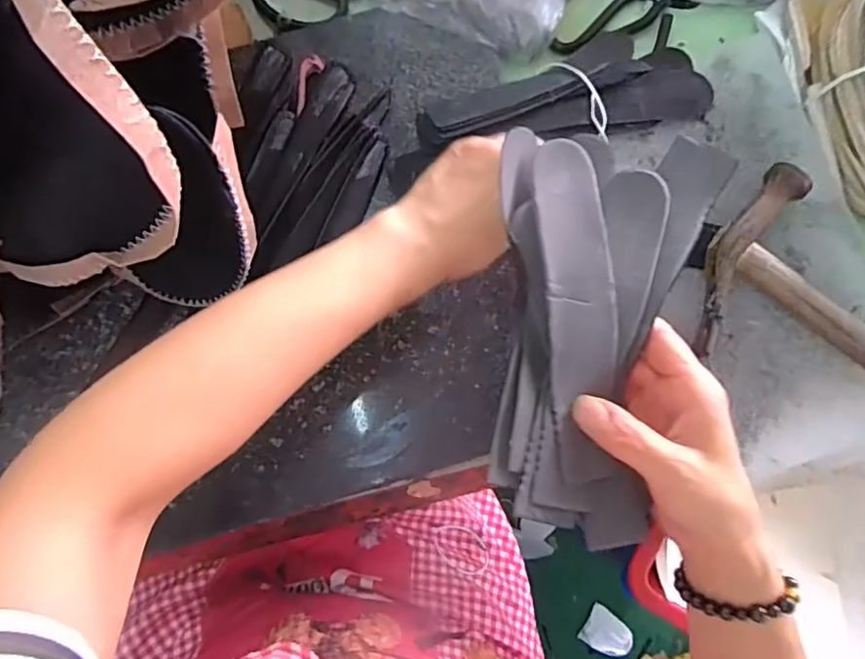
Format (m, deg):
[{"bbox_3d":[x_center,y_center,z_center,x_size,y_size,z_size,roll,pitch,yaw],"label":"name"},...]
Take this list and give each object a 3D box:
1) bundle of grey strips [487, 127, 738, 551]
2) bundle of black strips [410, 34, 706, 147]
[{"bbox_3d":[0.084,0.005,0.317,0.107,0.027,0.210,8,90,2],"label":"bundle of grey strips"},{"bbox_3d":[0.093,-0.175,0.429,0.207,0.022,0.081,-8,80,-1],"label":"bundle of black strips"}]

